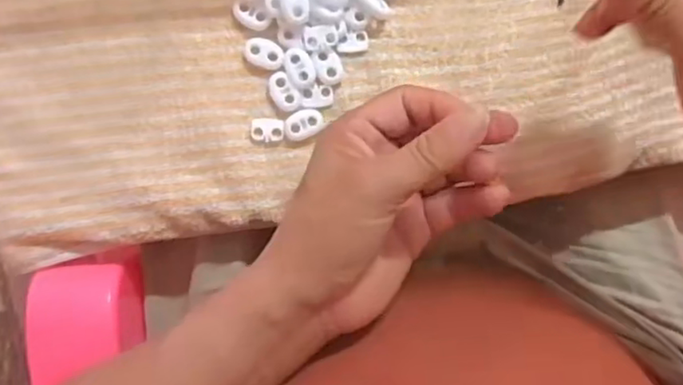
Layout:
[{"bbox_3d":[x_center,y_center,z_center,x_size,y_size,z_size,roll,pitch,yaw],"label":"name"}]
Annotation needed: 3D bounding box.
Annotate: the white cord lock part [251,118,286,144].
[{"bbox_3d":[-0.041,-0.035,0.351,0.018,0.006,0.013,5,89,-6],"label":"white cord lock part"}]

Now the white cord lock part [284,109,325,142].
[{"bbox_3d":[-0.021,-0.038,0.349,0.022,0.004,0.015,-34,93,-5],"label":"white cord lock part"}]

